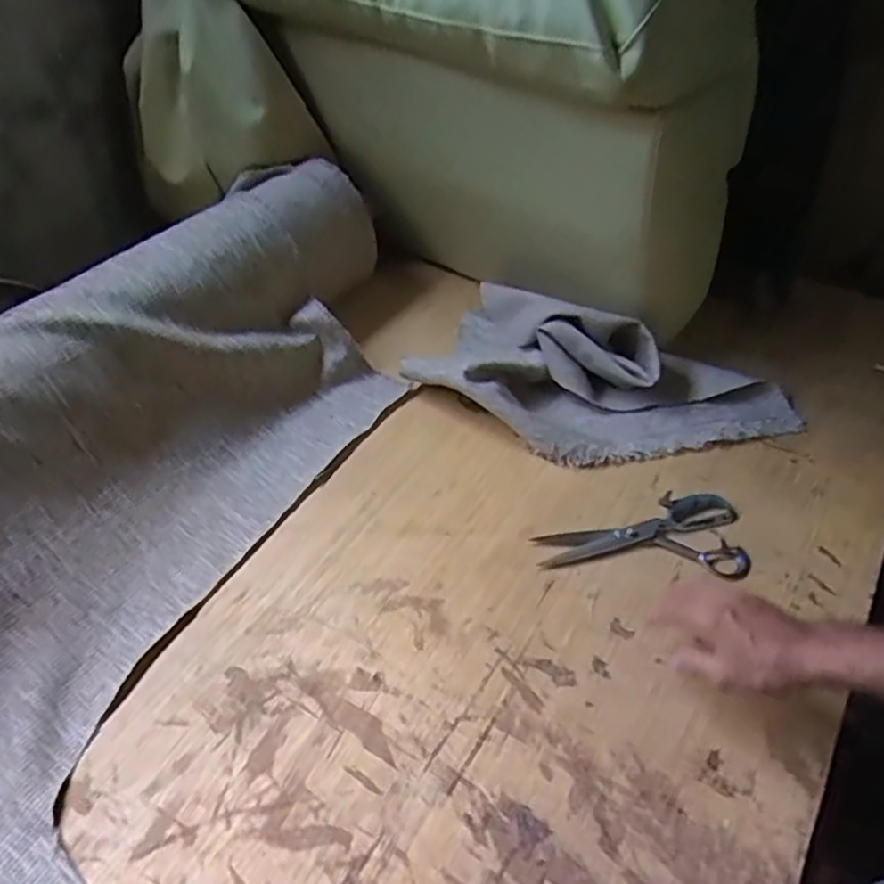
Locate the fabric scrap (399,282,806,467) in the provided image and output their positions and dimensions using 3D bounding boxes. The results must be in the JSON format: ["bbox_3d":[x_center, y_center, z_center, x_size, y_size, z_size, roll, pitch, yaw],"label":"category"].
[{"bbox_3d":[0.206,-0.080,0.900,0.496,0.113,0.211,16,50,16],"label":"fabric scrap"}]

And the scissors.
[{"bbox_3d":[0.230,0.104,0.796,0.235,0.019,0.108,2,47,4],"label":"scissors"}]

